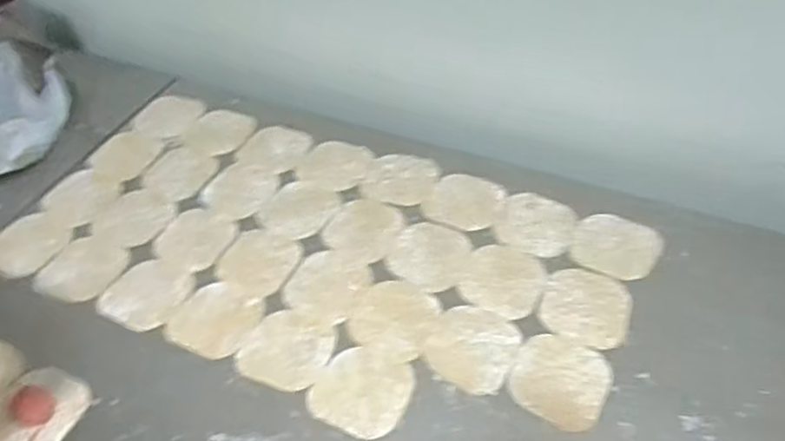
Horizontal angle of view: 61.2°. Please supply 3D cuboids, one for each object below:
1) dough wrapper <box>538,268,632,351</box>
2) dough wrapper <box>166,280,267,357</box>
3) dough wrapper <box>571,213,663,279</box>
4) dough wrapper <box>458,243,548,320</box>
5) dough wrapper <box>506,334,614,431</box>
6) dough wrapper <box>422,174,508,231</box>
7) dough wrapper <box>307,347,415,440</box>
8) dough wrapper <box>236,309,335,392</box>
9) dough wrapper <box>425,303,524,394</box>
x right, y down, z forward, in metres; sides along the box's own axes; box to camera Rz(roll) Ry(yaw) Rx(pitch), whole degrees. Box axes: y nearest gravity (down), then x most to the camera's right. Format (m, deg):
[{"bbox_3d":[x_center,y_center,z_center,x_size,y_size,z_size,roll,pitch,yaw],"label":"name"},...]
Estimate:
[{"bbox_3d":[0.182,0.081,0.628,0.080,0.004,0.084,15,50,17],"label":"dough wrapper"},{"bbox_3d":[-0.172,0.093,0.641,0.080,0.005,0.081,-2,47,2],"label":"dough wrapper"},{"bbox_3d":[0.224,0.025,0.665,0.082,0.009,0.071,21,52,21],"label":"dough wrapper"},{"bbox_3d":[0.109,0.058,0.653,0.078,0.004,0.080,17,51,18],"label":"dough wrapper"},{"bbox_3d":[0.146,0.138,0.577,0.080,0.004,0.080,-2,47,2],"label":"dough wrapper"},{"bbox_3d":[0.081,-0.021,0.732,0.081,0.010,0.086,-2,47,2],"label":"dough wrapper"},{"bbox_3d":[-0.025,0.147,0.577,0.080,0.004,0.078,22,52,22],"label":"dough wrapper"},{"bbox_3d":[-0.097,0.118,0.616,0.081,0.004,0.079,-2,47,2],"label":"dough wrapper"},{"bbox_3d":[0.072,0.113,0.601,0.078,0.004,0.085,19,51,20],"label":"dough wrapper"}]

